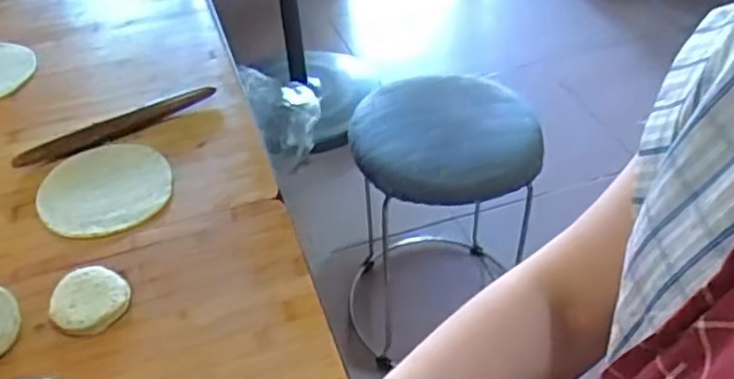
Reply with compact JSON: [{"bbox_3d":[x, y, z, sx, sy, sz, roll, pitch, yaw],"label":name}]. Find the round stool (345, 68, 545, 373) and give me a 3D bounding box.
[{"bbox_3d":[0.127,0.051,1.240,0.308,0.521,0.333,-1,43,1],"label":"round stool"}]

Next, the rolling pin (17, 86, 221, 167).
[{"bbox_3d":[-0.277,-0.071,0.756,0.223,0.019,0.026,-26,48,-23],"label":"rolling pin"}]

